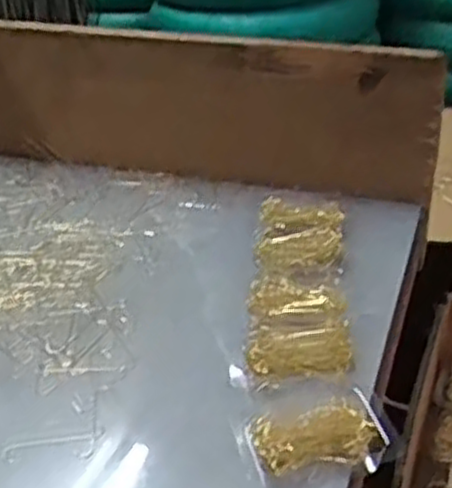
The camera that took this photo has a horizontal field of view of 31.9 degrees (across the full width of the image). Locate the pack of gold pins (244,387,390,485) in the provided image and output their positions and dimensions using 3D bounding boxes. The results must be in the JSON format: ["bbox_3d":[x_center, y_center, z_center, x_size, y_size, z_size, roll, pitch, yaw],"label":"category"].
[{"bbox_3d":[0.054,0.114,0.467,0.080,0.016,0.048,-11,32,-14],"label":"pack of gold pins"}]

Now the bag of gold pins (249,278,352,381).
[{"bbox_3d":[0.051,0.056,0.563,0.069,0.011,0.109,-1,31,2],"label":"bag of gold pins"}]

